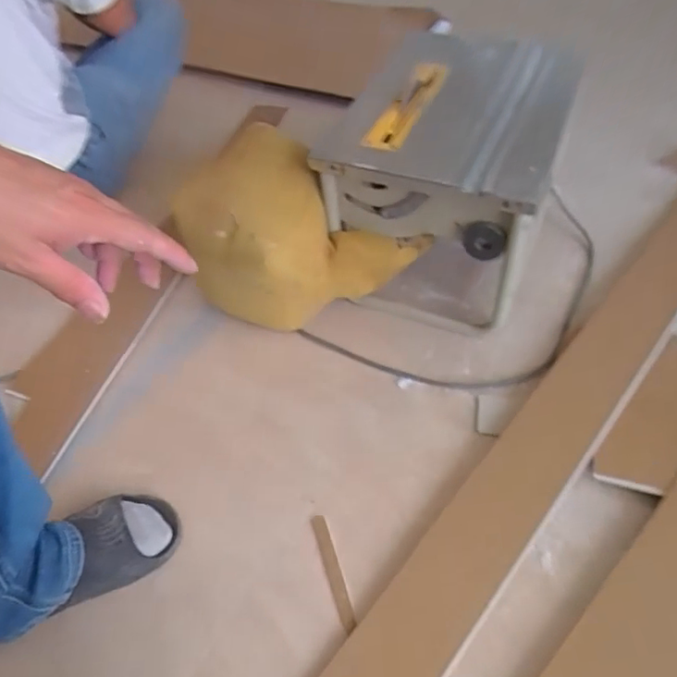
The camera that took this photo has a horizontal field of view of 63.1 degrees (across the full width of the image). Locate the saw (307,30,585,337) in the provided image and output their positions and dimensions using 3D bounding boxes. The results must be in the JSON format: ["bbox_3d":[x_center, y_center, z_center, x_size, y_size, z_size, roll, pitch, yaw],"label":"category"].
[{"bbox_3d":[0.201,-0.263,0.913,0.298,0.289,0.432,16,53,19],"label":"saw"}]

